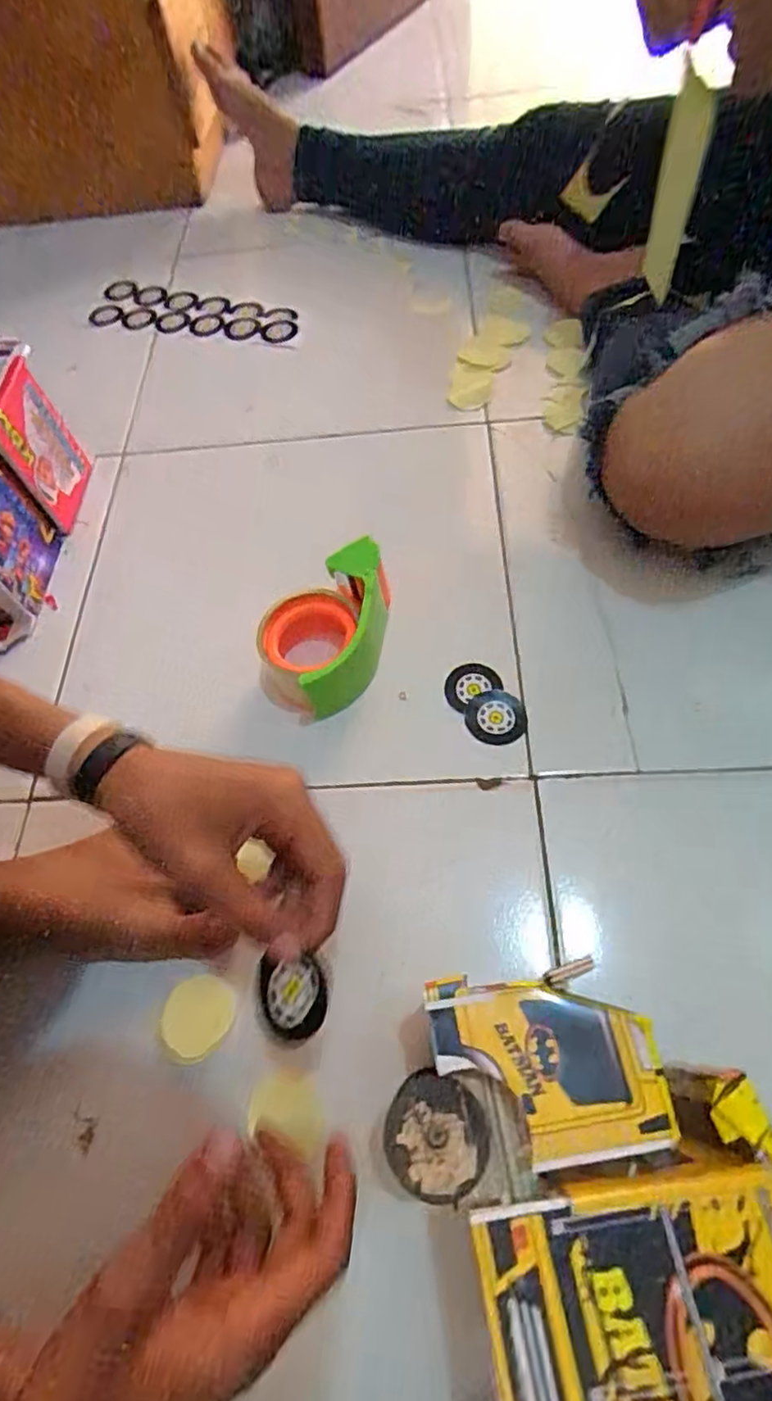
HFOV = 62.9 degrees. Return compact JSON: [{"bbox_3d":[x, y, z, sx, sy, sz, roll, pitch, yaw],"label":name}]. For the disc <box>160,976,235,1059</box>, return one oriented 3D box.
[{"bbox_3d":[-0.125,0.209,0.420,0.044,0.010,0.046,-3,63,6],"label":"disc"}]

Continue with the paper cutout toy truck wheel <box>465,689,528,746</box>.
[{"bbox_3d":[0.088,0.013,0.505,0.048,0.005,0.045,-4,71,11],"label":"paper cutout toy truck wheel"}]

